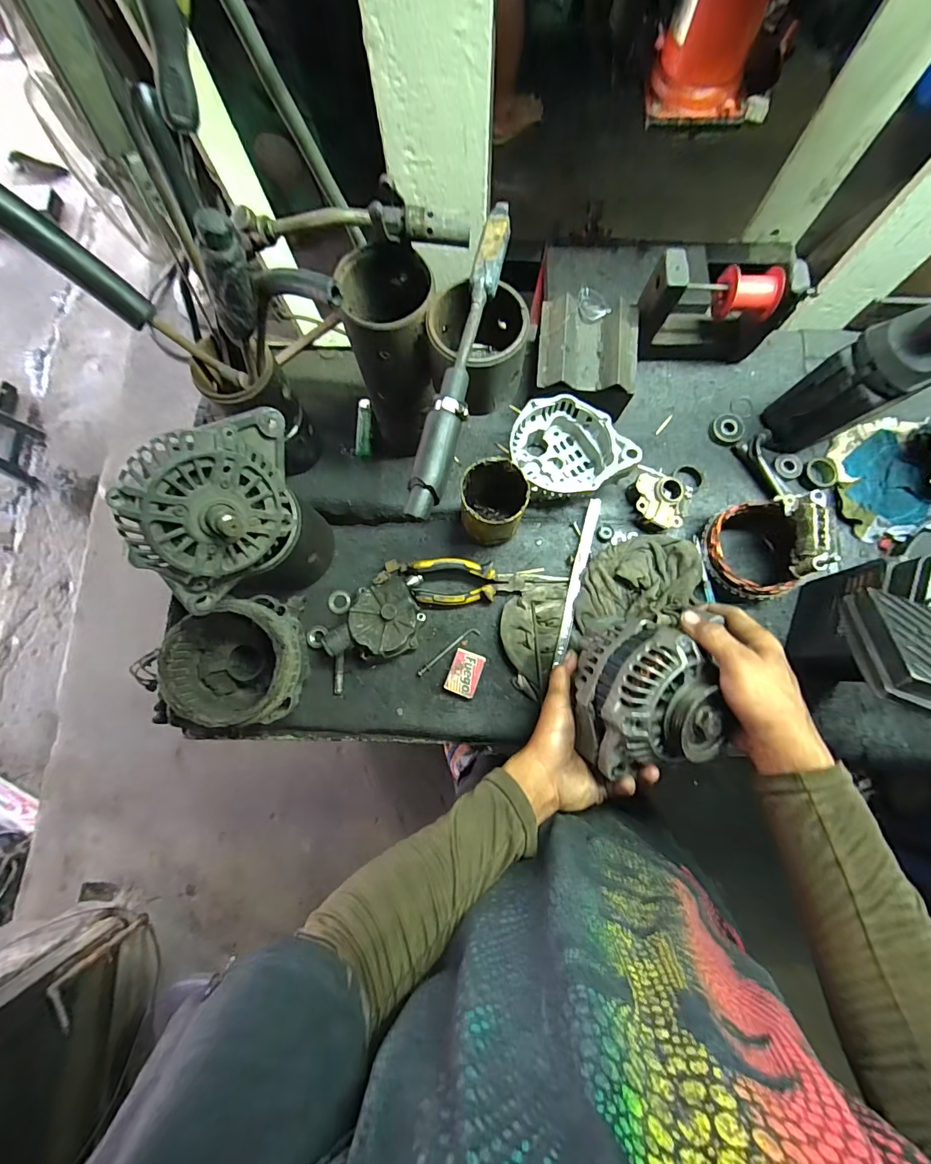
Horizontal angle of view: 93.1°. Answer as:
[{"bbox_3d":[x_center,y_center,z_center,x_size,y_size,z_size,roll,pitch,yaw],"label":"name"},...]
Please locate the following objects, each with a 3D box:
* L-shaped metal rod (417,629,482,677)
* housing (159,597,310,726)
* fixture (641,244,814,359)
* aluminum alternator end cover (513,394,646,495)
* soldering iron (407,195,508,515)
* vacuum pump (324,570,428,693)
[{"bbox_3d":[-0.022,0.087,0.558,0.093,0.004,0.013,-35,80,-6],"label":"L-shaped metal rod"},{"bbox_3d":[-0.242,0.092,0.485,0.125,0.098,0.127,-24,79,-3],"label":"housing"},{"bbox_3d":[0.301,-0.336,0.547,0.175,0.150,0.060,3,79,2],"label":"fixture"},{"bbox_3d":[0.124,-0.160,0.552,0.114,0.070,0.137,-35,80,-6],"label":"aluminum alternator end cover"},{"bbox_3d":[-0.002,-0.182,0.357,0.026,0.025,0.274,15,79,4],"label":"soldering iron"},{"bbox_3d":[-0.114,0.067,0.534,0.093,0.055,0.159,35,81,8],"label":"vacuum pump"}]

